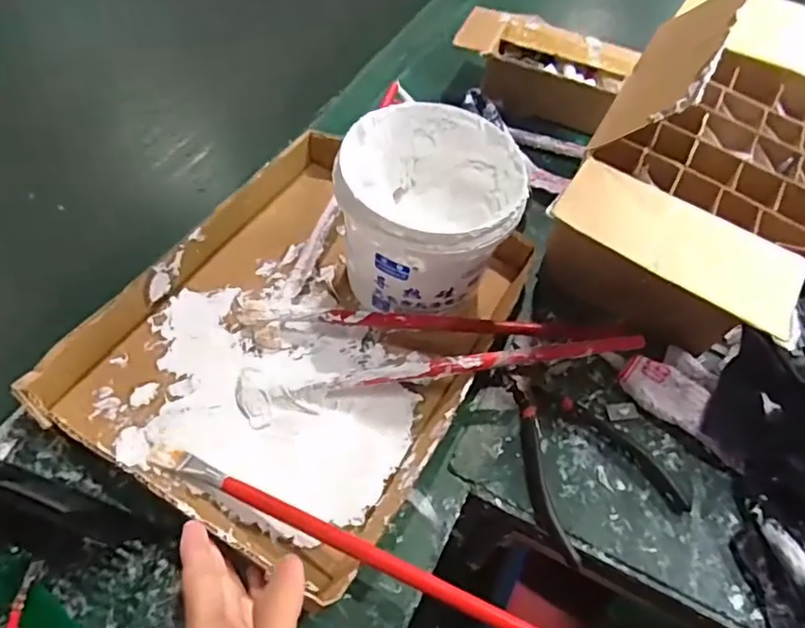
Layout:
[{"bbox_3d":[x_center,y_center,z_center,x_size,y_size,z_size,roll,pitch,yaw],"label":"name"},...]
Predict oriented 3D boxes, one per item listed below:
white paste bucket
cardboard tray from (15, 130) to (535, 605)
[{"bbox_3d":[0.018,-0.065,0.412,0.113,0.114,0.120,2,57,-3],"label":"white paste bucket"},{"bbox_3d":[-0.063,0.007,0.406,0.231,0.040,0.297,28,59,14],"label":"cardboard tray"}]

